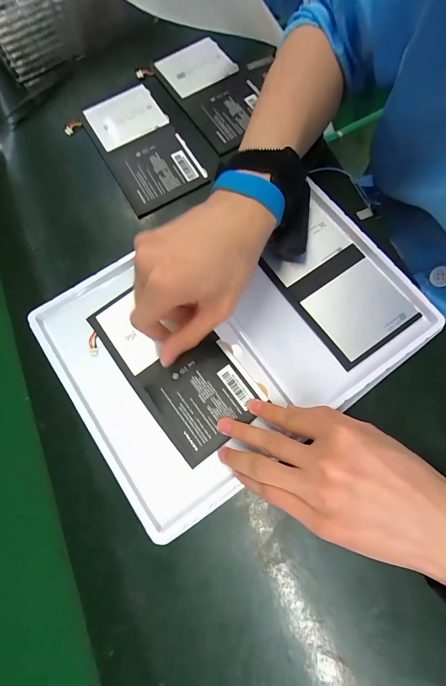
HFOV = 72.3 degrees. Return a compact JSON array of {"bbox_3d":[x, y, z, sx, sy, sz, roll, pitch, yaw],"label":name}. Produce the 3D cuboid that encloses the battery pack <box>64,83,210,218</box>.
[{"bbox_3d":[-0.095,-0.224,0.347,0.095,0.009,0.160,-31,76,-6],"label":"battery pack"}]

